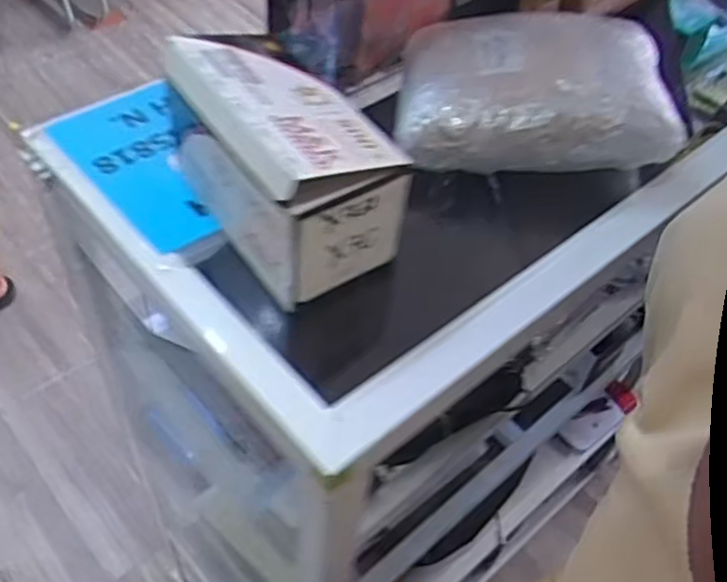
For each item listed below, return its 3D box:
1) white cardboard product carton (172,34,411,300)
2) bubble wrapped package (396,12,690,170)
[{"bbox_3d":[-0.054,-0.097,0.526,0.101,0.105,0.161,-26,57,-24],"label":"white cardboard product carton"},{"bbox_3d":[0.141,-0.172,0.623,0.221,0.064,0.142,1,50,-4],"label":"bubble wrapped package"}]

